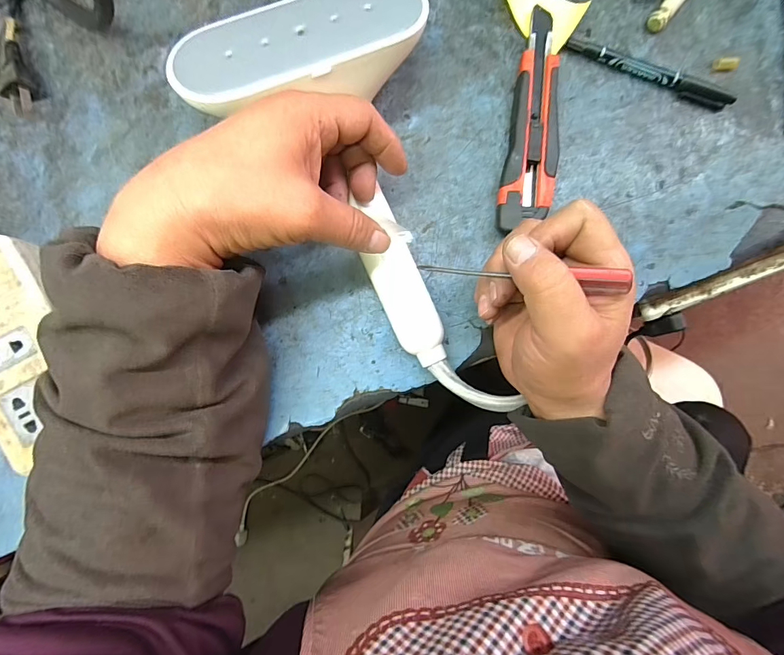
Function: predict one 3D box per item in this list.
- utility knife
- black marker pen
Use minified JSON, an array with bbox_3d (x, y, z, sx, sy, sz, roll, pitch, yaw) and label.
[{"bbox_3d":[0.110,-0.157,0.310,0.038,0.017,0.177,11,86,-1],"label":"utility knife"},{"bbox_3d":[0.204,-0.201,0.321,0.136,0.011,0.010,21,86,0],"label":"black marker pen"}]

